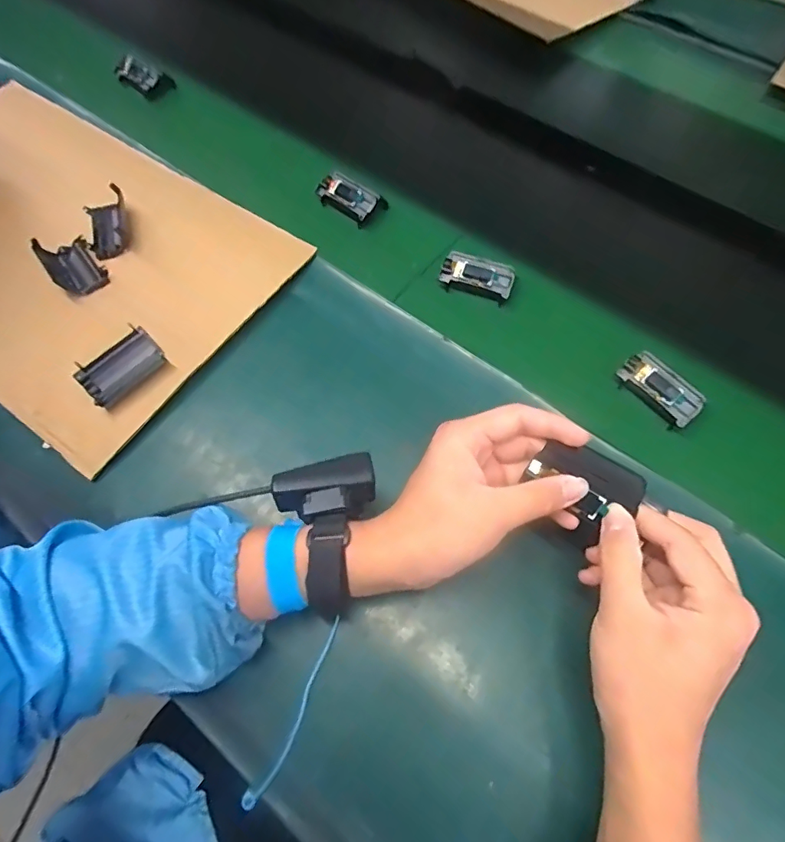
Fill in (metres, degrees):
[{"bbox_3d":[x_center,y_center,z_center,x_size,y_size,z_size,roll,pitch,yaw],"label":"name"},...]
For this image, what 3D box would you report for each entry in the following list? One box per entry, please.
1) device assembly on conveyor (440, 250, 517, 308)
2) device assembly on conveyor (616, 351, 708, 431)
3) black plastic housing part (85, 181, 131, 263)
[{"bbox_3d":[0.085,-0.142,0.489,0.071,0.019,0.034,21,66,9],"label":"device assembly on conveyor"},{"bbox_3d":[0.231,-0.028,0.430,0.034,0.020,0.070,-39,71,-17],"label":"device assembly on conveyor"},{"bbox_3d":[-0.301,-0.207,0.524,0.040,0.024,0.078,-17,66,-9],"label":"black plastic housing part"}]

